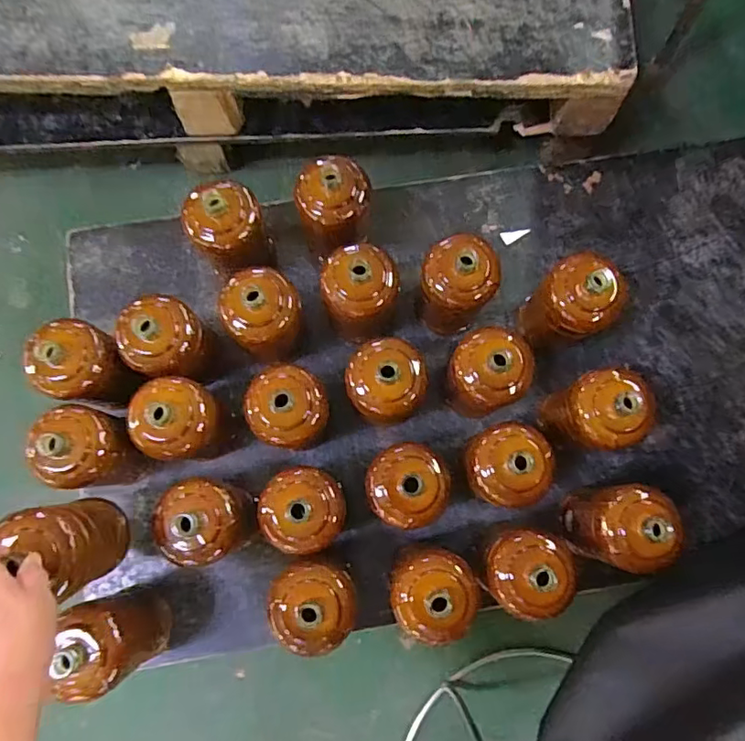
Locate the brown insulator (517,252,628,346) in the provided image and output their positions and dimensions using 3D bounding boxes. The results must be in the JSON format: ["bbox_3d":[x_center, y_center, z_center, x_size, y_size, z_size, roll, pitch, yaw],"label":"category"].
[{"bbox_3d":[0.252,-0.081,0.715,0.088,0.187,0.089,0,78,-1],"label":"brown insulator"}]

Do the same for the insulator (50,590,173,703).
[{"bbox_3d":[-0.296,0.300,0.611,0.085,0.151,0.092,0,78,-1],"label":"insulator"}]

